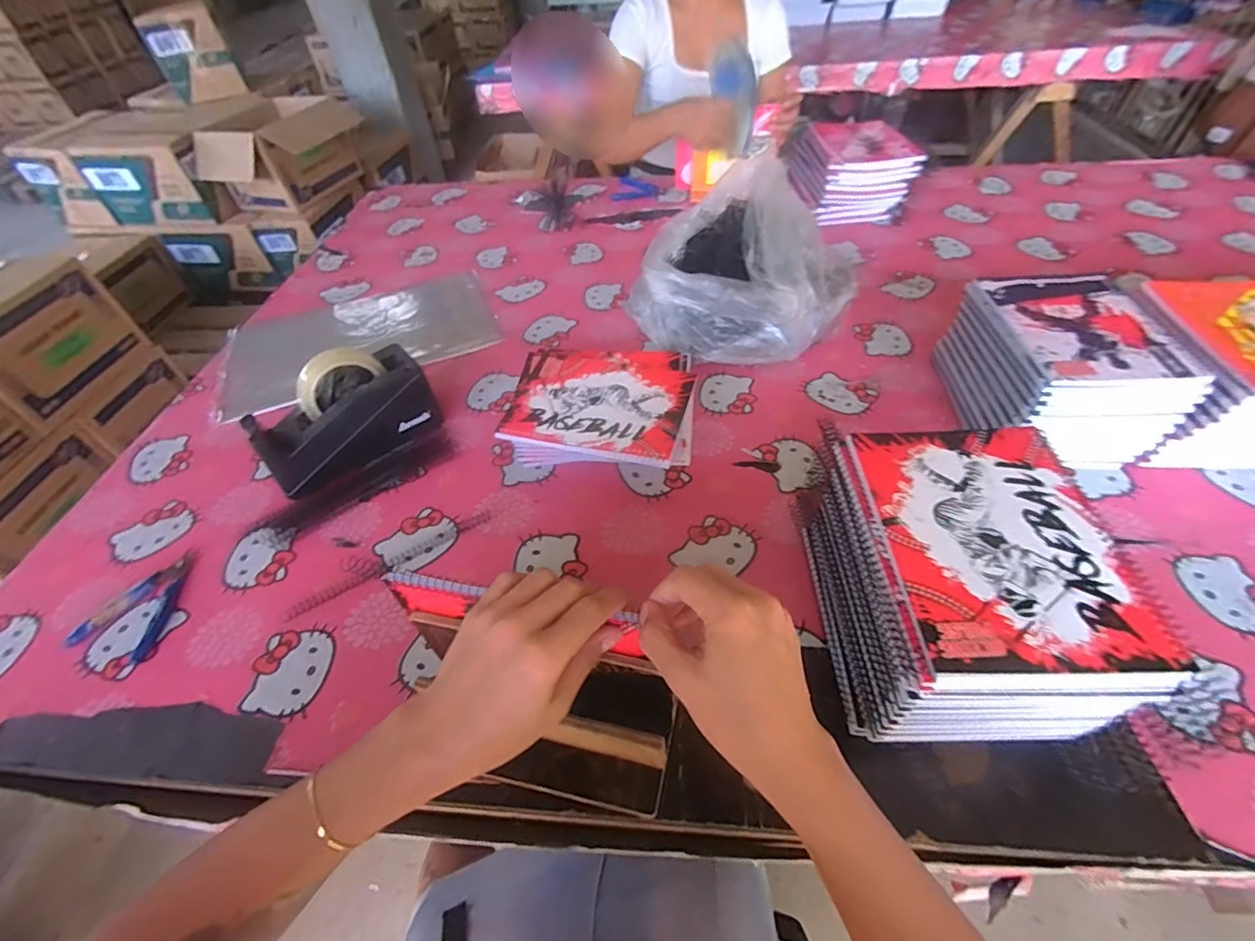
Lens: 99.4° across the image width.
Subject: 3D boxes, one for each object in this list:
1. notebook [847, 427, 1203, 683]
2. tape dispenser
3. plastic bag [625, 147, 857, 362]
[{"bbox_3d":[0.254,0.044,0.374,0.149,0.009,0.200,-2,48,4],"label":"notebook"},{"bbox_3d":[-0.333,-0.064,0.632,0.196,0.122,0.080,-36,54,-25],"label":"tape dispenser"},{"bbox_3d":[0.158,-0.264,0.723,0.248,0.190,0.247,-30,53,-20],"label":"plastic bag"}]

